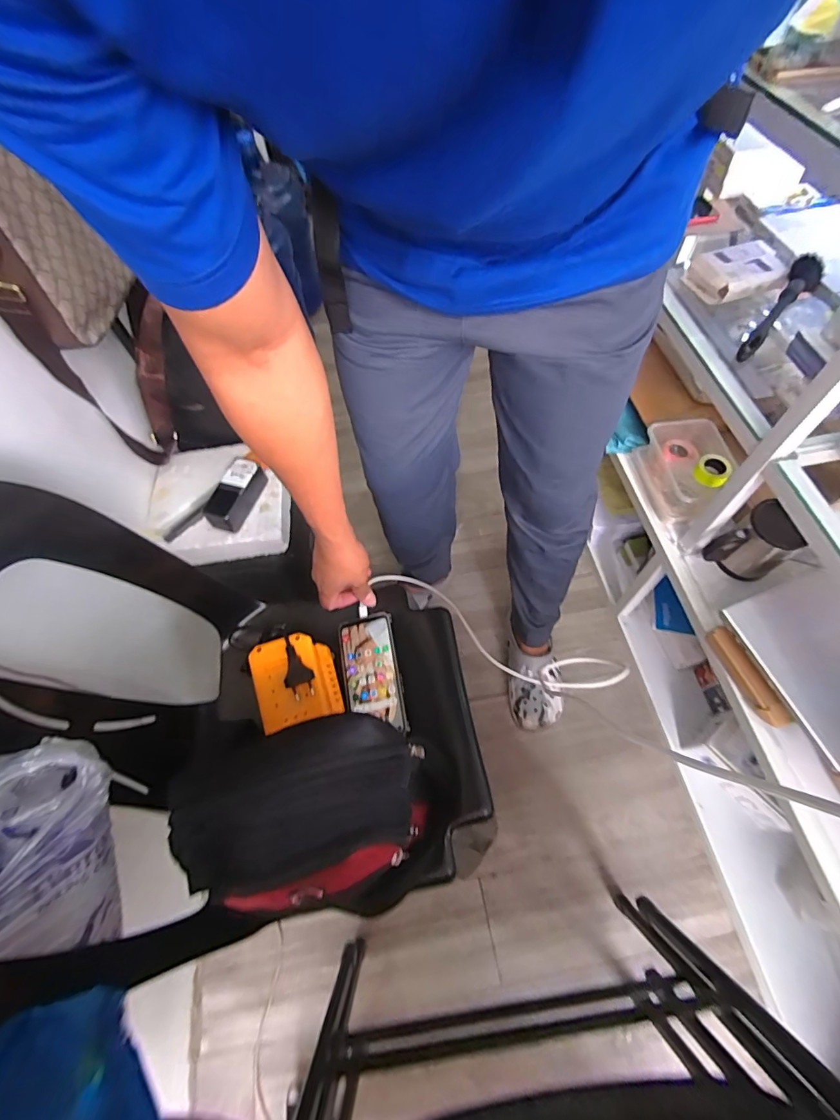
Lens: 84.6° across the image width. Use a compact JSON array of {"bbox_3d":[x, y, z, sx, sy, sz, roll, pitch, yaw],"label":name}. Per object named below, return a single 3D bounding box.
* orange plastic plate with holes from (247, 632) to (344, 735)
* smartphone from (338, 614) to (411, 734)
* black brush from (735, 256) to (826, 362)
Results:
[{"bbox_3d":[-0.154,0.157,0.575,0.090,0.081,0.110,-16,61,-6],"label":"orange plastic plate with holes"},{"bbox_3d":[-0.065,0.152,0.622,0.078,0.007,0.154,-15,65,8],"label":"smartphone"},{"bbox_3d":[0.531,-0.366,0.673,0.043,0.038,0.223,32,67,19],"label":"black brush"}]

